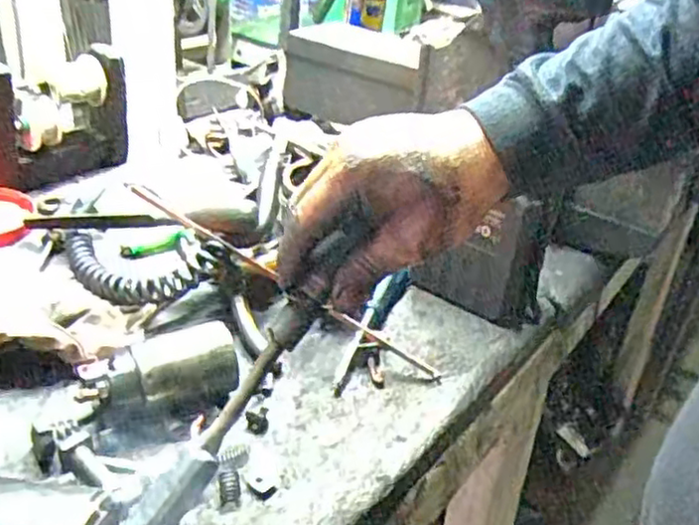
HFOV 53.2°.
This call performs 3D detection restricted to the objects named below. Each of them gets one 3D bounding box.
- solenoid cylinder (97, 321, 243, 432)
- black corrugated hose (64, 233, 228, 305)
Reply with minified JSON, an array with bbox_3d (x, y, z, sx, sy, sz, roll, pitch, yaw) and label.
[{"bbox_3d":[-0.130,0.084,0.503,0.101,0.050,0.051,-14,37,-31],"label":"solenoid cylinder"},{"bbox_3d":[-0.189,0.005,0.601,0.169,0.040,0.066,3,28,20],"label":"black corrugated hose"}]

